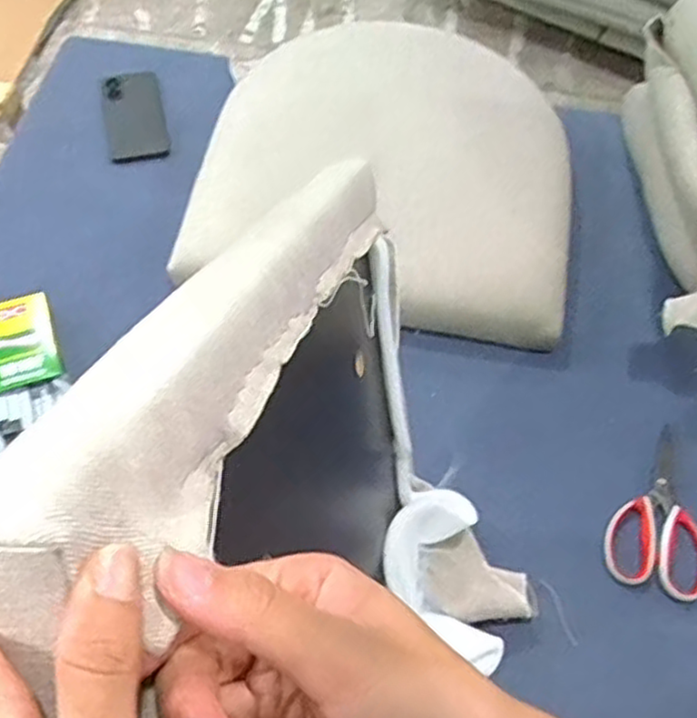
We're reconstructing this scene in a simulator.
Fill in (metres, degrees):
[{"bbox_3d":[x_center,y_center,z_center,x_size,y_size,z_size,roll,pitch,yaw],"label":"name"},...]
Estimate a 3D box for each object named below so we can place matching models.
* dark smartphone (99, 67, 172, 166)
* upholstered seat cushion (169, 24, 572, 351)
[{"bbox_3d":[-0.292,-0.331,0.980,0.082,0.010,0.148,-13,72,-5],"label":"dark smartphone"},{"bbox_3d":[0.055,-0.237,0.897,0.450,0.098,0.403,10,62,4],"label":"upholstered seat cushion"}]

